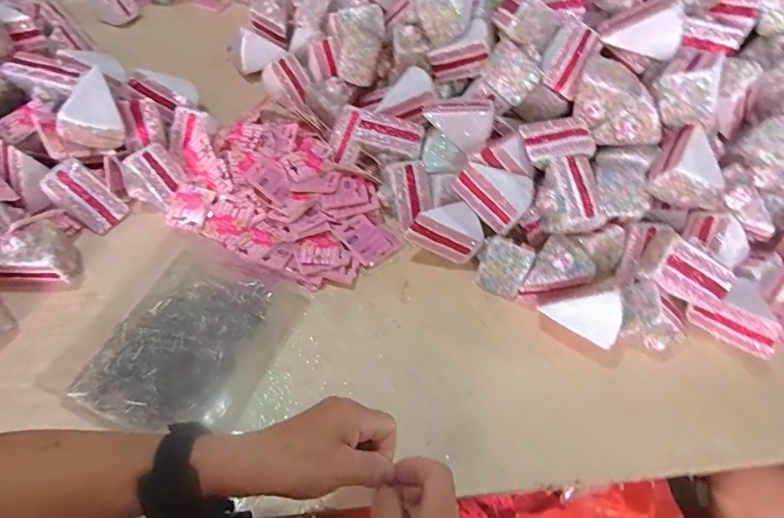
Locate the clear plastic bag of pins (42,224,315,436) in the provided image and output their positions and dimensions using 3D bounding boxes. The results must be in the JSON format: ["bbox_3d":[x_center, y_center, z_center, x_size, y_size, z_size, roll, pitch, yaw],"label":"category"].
[{"bbox_3d":[-0.229,0.084,0.517,0.195,0.029,0.218,23,58,11],"label":"clear plastic bag of pins"}]

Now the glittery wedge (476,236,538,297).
[{"bbox_3d":[0.133,0.009,0.564,0.060,0.068,0.044,25,58,12],"label":"glittery wedge"}]

